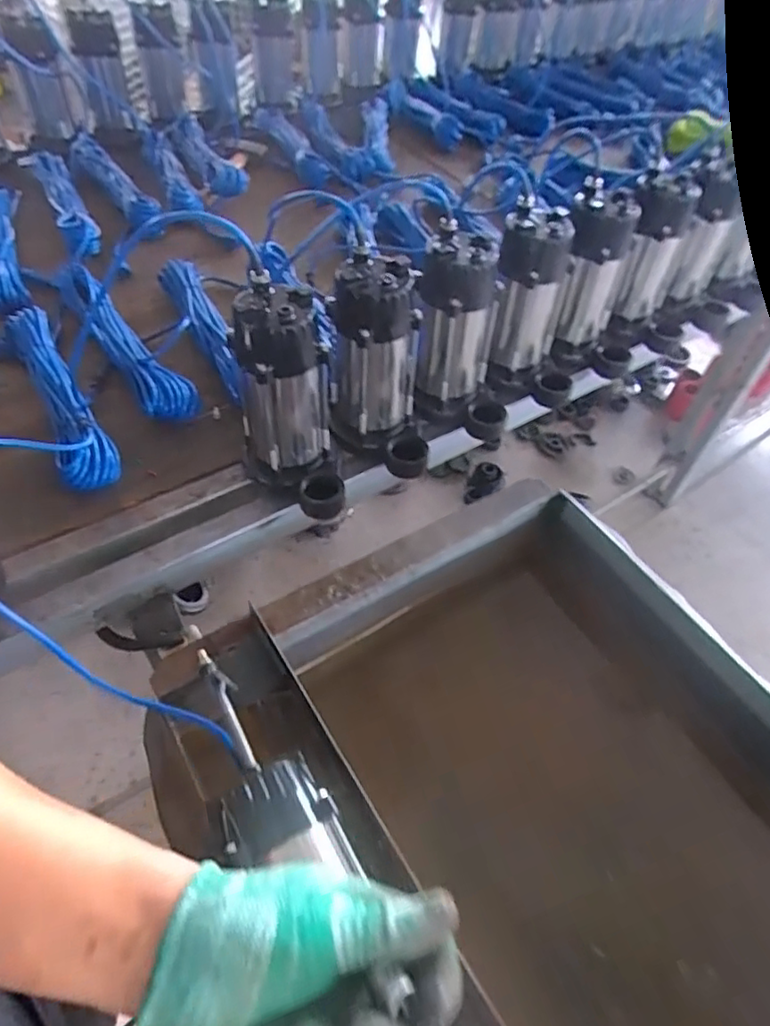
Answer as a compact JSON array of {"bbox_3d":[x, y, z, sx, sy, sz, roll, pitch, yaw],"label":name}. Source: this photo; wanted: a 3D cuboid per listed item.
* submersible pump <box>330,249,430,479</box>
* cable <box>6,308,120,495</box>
[{"bbox_3d":[-0.004,-0.169,0.739,0.108,0.220,0.141,-6,52,-10],"label":"submersible pump"},{"bbox_3d":[-0.440,-0.162,0.828,0.074,0.063,0.332,-23,57,-21],"label":"cable"}]

